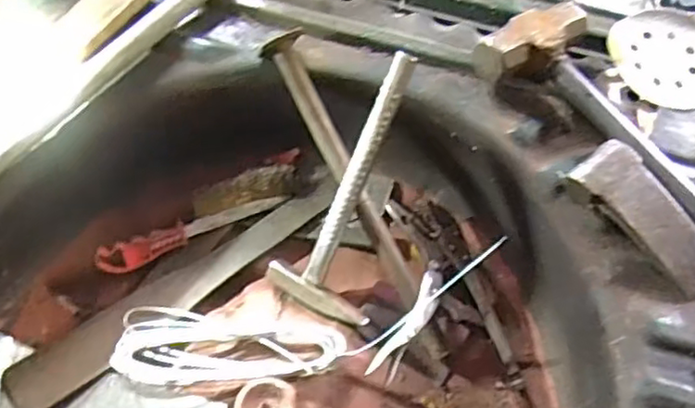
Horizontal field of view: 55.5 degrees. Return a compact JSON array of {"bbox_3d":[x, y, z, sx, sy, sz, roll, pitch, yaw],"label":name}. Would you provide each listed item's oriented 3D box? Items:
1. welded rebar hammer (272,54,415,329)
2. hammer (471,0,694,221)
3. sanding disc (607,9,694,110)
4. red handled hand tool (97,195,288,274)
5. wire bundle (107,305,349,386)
[{"bbox_3d":[0.010,-0.016,0.661,0.110,0.030,0.272,24,107,8],"label":"welded rebar hammer"},{"bbox_3d":[0.287,-0.076,0.645,0.132,0.035,0.335,-37,72,-18],"label":"hammer"},{"bbox_3d":[0.333,-0.154,0.690,0.120,0.009,0.121,1,65,-2],"label":"sanding disc"},{"bbox_3d":[-0.167,0.029,0.730,0.210,0.044,0.029,-23,69,-13],"label":"red handled hand tool"},{"bbox_3d":[-0.119,0.148,0.661,0.221,0.029,0.077,7,65,0],"label":"wire bundle"}]

